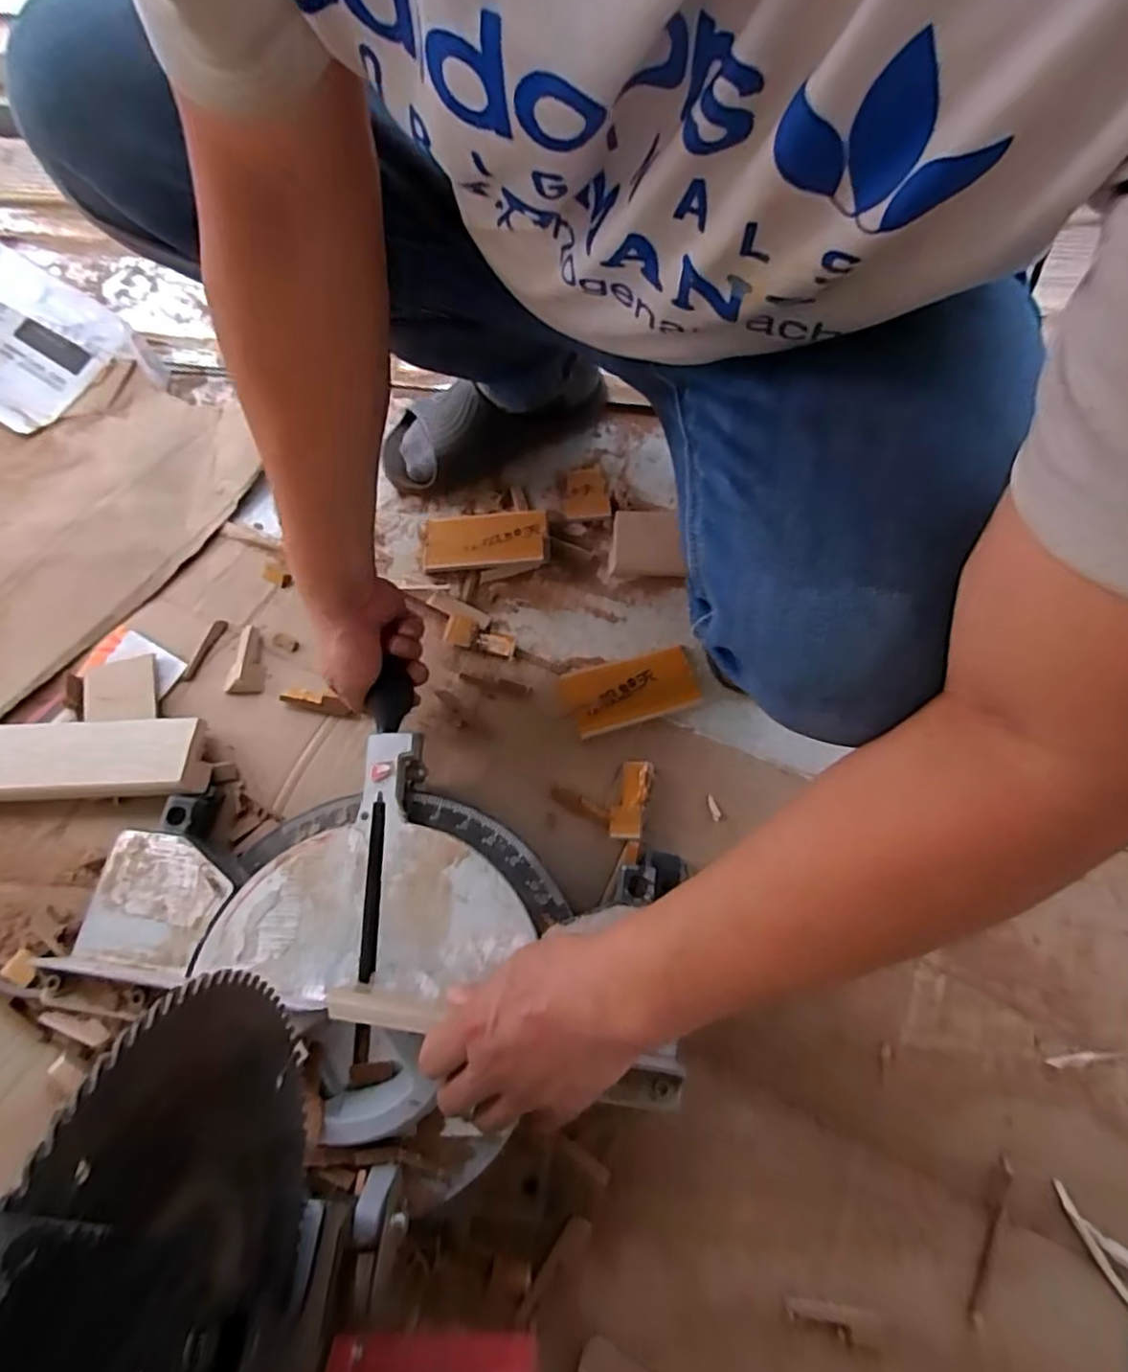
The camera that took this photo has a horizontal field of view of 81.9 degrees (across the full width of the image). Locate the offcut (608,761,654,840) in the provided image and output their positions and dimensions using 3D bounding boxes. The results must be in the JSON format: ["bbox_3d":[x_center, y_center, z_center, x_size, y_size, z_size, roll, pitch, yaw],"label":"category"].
[{"bbox_3d":[0.061,0.103,0.590,0.028,0.010,0.072,13,68,6],"label":"offcut"}]

